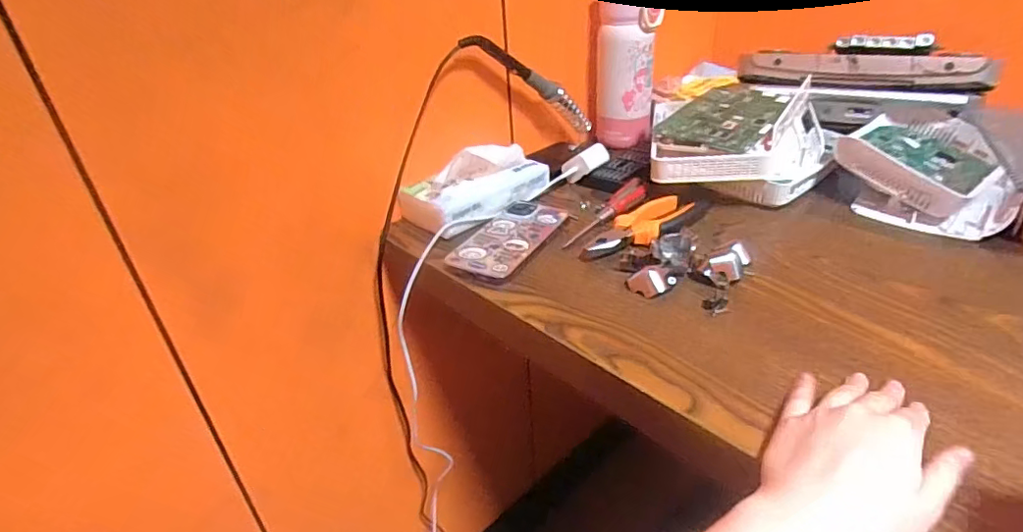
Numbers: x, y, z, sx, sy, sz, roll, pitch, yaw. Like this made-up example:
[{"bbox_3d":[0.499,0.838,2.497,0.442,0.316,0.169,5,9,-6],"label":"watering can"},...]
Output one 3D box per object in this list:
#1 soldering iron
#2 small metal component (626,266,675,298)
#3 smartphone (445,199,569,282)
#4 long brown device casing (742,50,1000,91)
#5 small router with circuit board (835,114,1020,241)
[{"bbox_3d":[0.028,-0.210,0.635,0.223,0.024,0.023,22,10,-43],"label":"soldering iron"},{"bbox_3d":[0.117,0.012,0.458,0.026,0.017,0.030,-26,38,-31],"label":"small metal component"},{"bbox_3d":[-0.002,-0.027,0.537,0.065,0.014,0.139,15,37,28],"label":"smartphone"},{"bbox_3d":[0.413,-0.235,0.651,0.263,0.033,0.050,9,34,20],"label":"long brown device casing"},{"bbox_3d":[0.422,-0.102,0.567,0.144,0.063,0.170,17,38,30],"label":"small router with circuit board"}]

